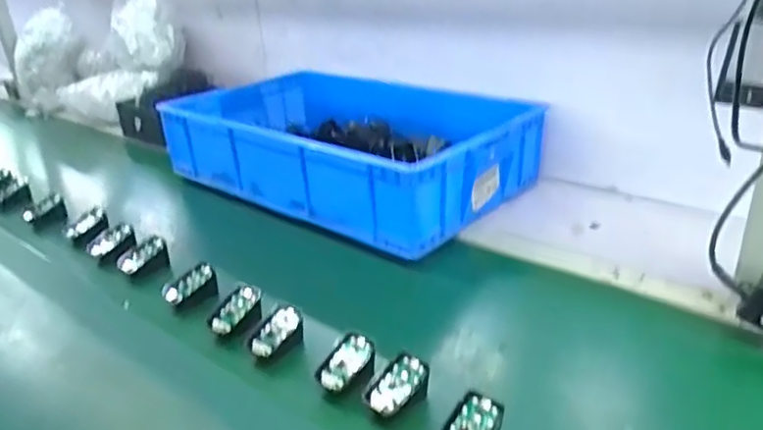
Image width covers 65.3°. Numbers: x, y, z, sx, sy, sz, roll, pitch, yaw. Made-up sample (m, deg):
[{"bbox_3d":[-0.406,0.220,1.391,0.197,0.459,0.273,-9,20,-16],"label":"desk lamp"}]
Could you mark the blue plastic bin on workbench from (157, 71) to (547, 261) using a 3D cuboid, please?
[{"bbox_3d":[-0.077,-0.151,1.143,0.678,0.139,0.429,20,35,37],"label":"blue plastic bin on workbench"}]

